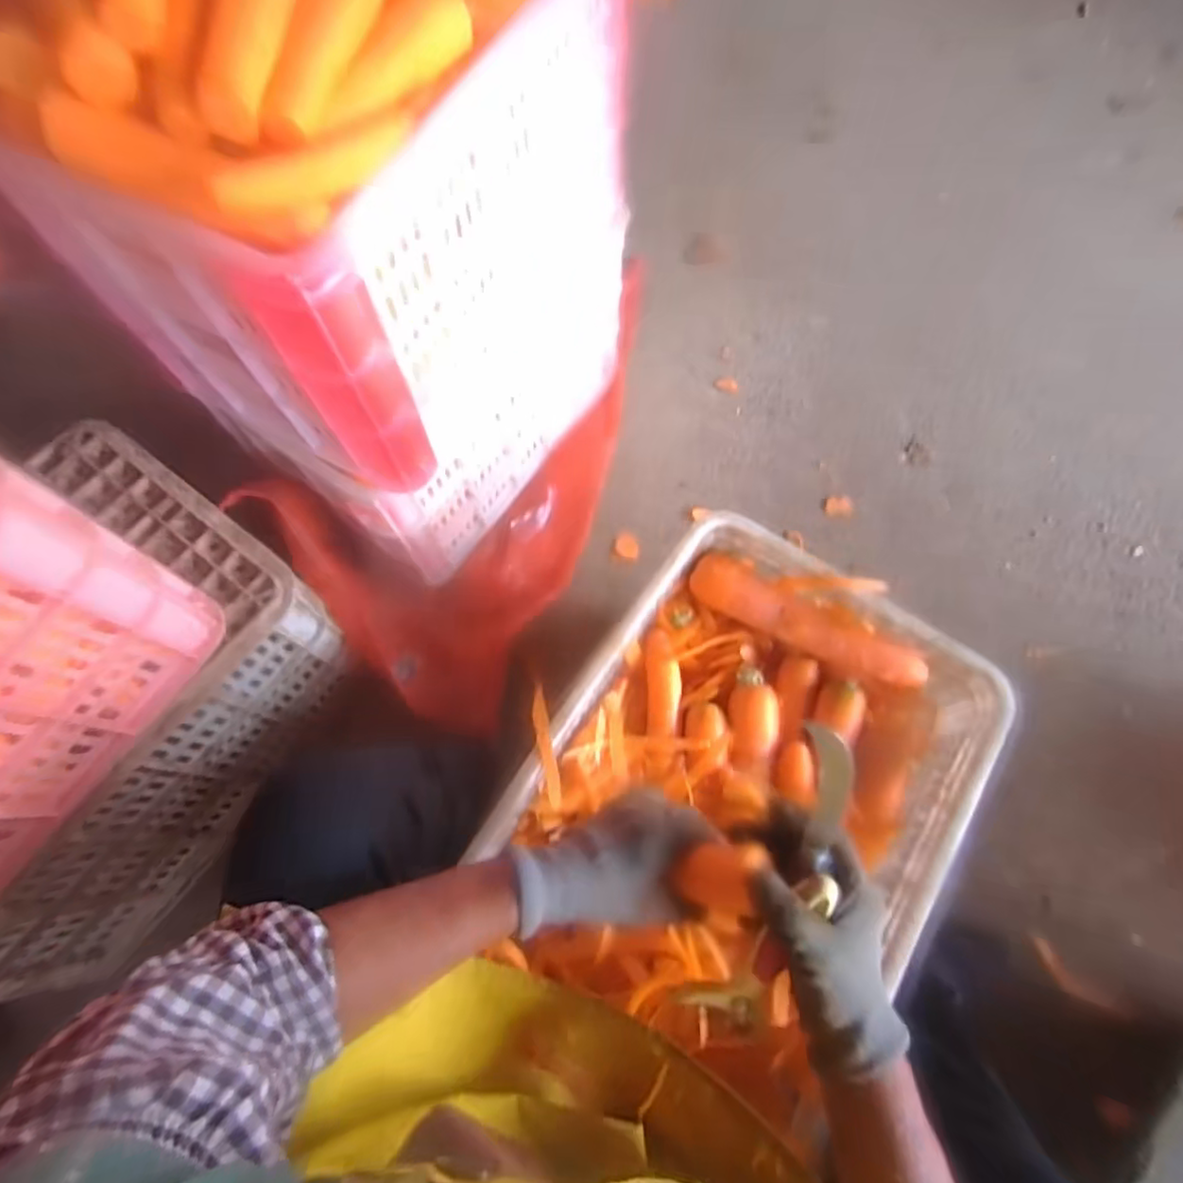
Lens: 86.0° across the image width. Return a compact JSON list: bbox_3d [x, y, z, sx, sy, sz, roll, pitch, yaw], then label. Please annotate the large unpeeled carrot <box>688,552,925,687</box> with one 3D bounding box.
[{"bbox_3d":[0.228,0.031,0.675,0.252,0.051,0.063,32,73,10],"label":"large unpeeled carrot"}]

